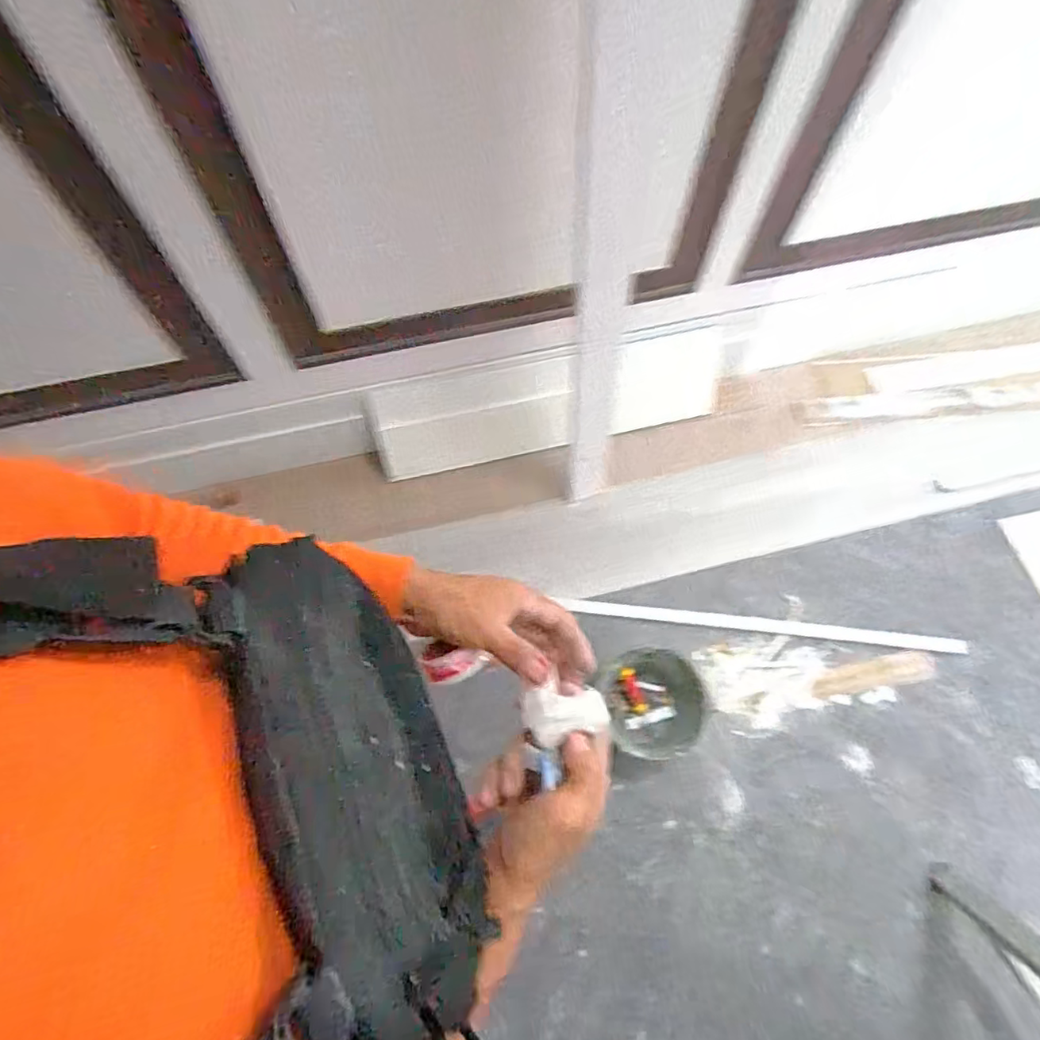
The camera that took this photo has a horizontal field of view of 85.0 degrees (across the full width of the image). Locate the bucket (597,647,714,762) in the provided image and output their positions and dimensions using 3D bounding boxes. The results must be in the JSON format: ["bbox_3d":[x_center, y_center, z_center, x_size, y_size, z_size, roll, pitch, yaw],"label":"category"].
[{"bbox_3d":[0.329,0.432,1.343,0.263,0.161,0.231,-8,67,-1],"label":"bucket"}]

